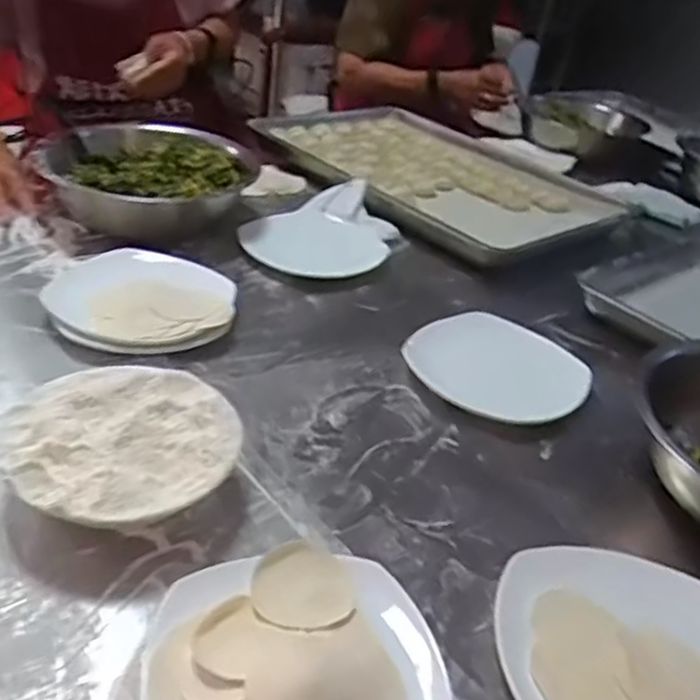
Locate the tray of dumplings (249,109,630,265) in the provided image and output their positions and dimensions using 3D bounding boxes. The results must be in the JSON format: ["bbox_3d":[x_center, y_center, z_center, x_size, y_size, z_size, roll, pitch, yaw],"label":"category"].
[{"bbox_3d":[0.150,-0.315,1.259,0.431,0.040,0.604,-24,43,-40],"label":"tray of dumplings"}]

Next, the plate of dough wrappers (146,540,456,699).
[{"bbox_3d":[-0.031,0.191,0.450,0.175,0.030,0.166,-5,34,-18],"label":"plate of dough wrappers"}]

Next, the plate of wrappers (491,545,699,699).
[{"bbox_3d":[0.190,0.209,0.496,0.180,0.021,0.180,5,32,-3],"label":"plate of wrappers"}]

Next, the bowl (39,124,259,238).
[{"bbox_3d":[-0.265,-0.233,0.993,0.273,0.096,0.211,-3,33,-15],"label":"bowl"}]

